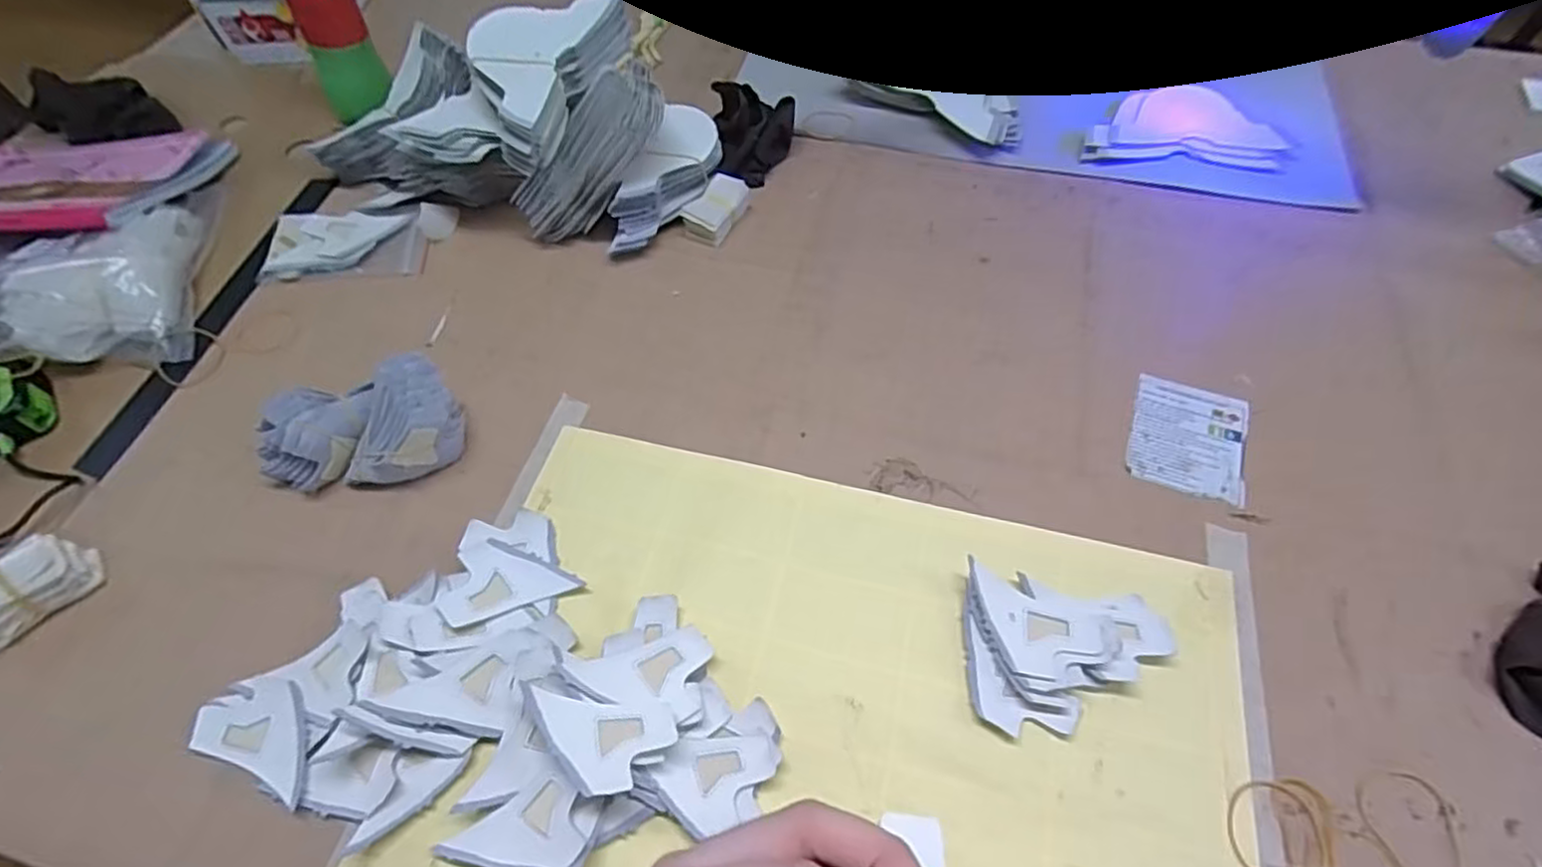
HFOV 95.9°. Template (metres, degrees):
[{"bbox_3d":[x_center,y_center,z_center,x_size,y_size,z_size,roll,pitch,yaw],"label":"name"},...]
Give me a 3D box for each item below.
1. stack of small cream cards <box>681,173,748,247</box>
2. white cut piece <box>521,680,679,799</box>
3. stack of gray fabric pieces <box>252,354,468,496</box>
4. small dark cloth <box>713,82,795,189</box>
[{"bbox_3d":[-0.047,-0.192,0.595,0.036,0.028,0.063,24,61,16],"label":"stack of small cream cards"},{"bbox_3d":[-0.089,0.154,0.348,0.078,0.004,0.047,9,44,-4],"label":"white cut piece"},{"bbox_3d":[-0.276,-0.001,0.466,0.128,0.061,0.064,-11,58,-5],"label":"stack of gray fabric pieces"},{"bbox_3d":[-0.015,-0.269,0.625,0.071,0.057,0.082,0,58,2],"label":"small dark cloth"}]

